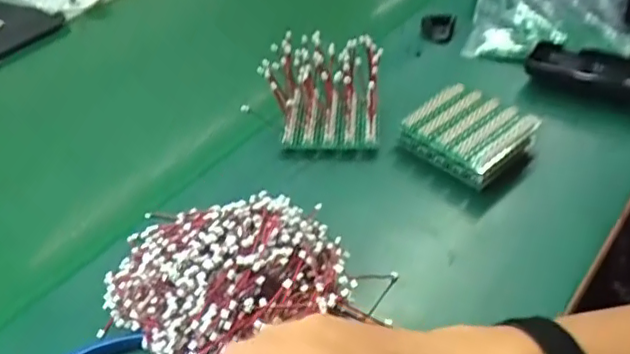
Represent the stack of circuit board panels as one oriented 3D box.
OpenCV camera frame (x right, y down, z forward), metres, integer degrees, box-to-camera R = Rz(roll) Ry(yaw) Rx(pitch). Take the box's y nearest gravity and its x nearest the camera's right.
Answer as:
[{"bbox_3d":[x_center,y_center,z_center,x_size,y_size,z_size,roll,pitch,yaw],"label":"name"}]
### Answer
[{"bbox_3d":[0.128,-0.040,0.487,0.077,0.028,0.083,-36,49,-28],"label":"stack of circuit board panels"}]

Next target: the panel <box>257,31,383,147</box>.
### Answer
[{"bbox_3d":[0.002,-0.078,0.519,0.112,0.040,0.109,2,81,4],"label":"panel"}]

